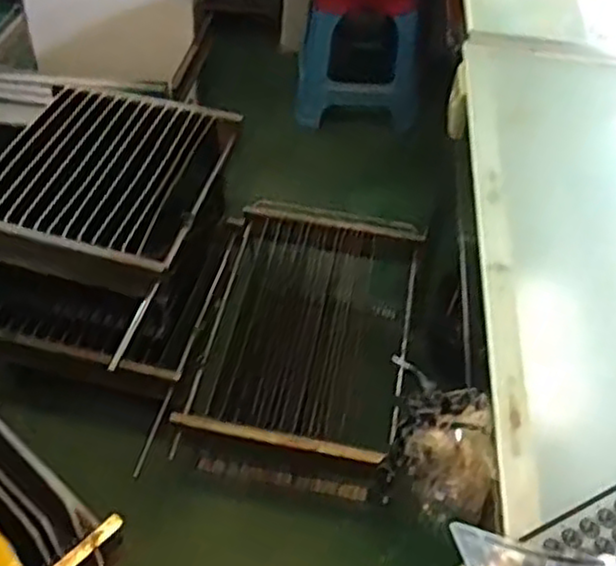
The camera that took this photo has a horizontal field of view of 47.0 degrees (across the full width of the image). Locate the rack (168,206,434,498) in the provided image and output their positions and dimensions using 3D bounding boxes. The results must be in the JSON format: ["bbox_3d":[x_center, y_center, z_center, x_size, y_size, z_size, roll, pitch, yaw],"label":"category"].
[{"bbox_3d":[0.006,0.129,1.511,0.412,0.244,0.619,11,49,5],"label":"rack"}]

